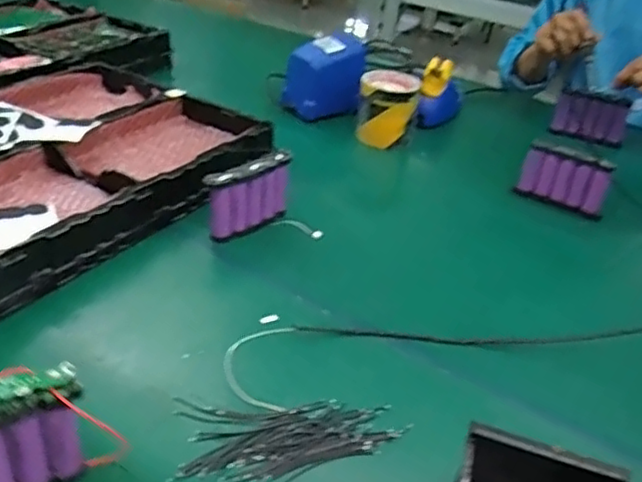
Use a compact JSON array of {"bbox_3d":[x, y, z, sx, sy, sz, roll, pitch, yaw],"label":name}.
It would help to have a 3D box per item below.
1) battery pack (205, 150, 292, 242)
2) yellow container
[{"bbox_3d":[-0.079,-0.048,0.739,0.111,0.084,0.024,-24,43,-39],"label":"battery pack"},{"bbox_3d":[0.100,-0.197,0.989,0.083,0.100,0.089,11,32,7],"label":"yellow container"}]

